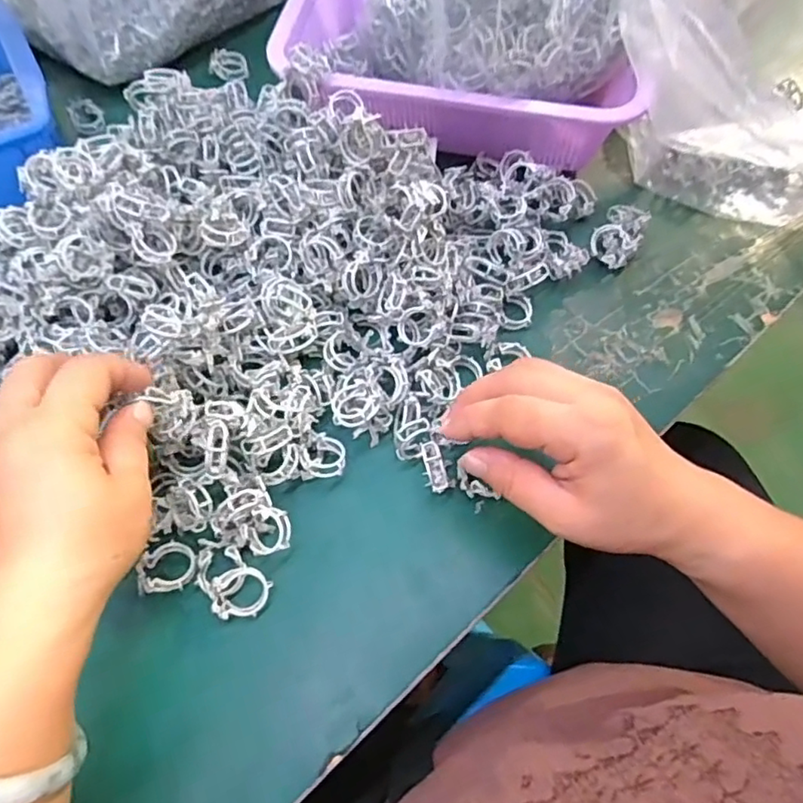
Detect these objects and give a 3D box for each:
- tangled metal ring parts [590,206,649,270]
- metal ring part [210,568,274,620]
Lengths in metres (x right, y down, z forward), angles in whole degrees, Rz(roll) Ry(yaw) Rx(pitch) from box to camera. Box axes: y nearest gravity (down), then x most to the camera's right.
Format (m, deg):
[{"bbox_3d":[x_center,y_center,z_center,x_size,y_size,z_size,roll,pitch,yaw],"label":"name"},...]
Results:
[{"bbox_3d":[0.152,-0.117,0.415,0.029,0.019,0.049,31,67,14],"label":"tangled metal ring parts"},{"bbox_3d":[-0.084,0.100,0.311,0.029,0.014,0.025,-6,64,-4],"label":"metal ring part"}]

